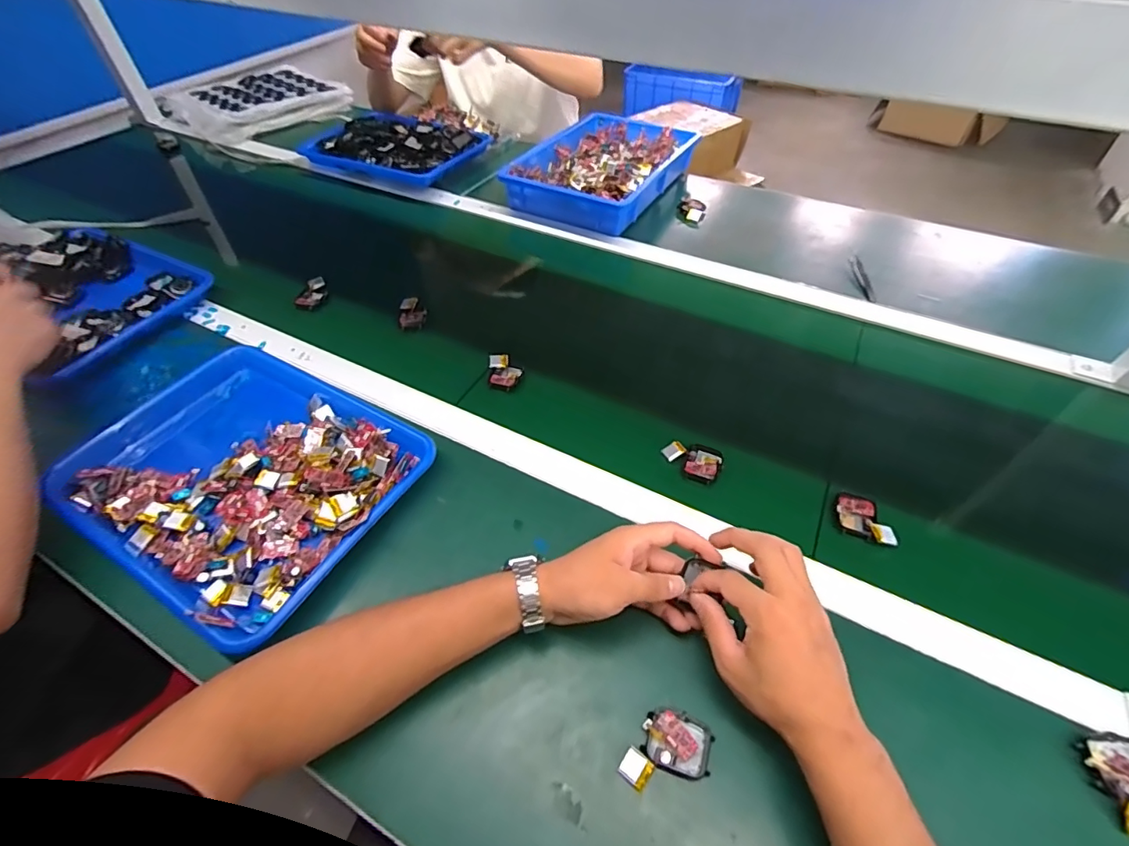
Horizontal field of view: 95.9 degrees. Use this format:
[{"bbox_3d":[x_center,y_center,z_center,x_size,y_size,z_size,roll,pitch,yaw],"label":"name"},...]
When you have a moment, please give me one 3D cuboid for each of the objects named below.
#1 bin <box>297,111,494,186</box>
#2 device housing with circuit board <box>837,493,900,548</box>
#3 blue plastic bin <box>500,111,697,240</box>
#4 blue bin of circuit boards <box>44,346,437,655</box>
[{"bbox_3d":[-0.354,-0.573,1.041,0.339,0.047,0.210,17,52,15],"label":"bin"},{"bbox_3d":[0.294,0.092,0.495,0.053,0.012,0.043,21,53,18],"label":"device housing with circuit board"},{"bbox_3d":[0.069,-0.478,0.950,0.256,0.055,0.348,25,54,21],"label":"blue plastic bin"},{"bbox_3d":[-0.330,0.052,0.536,0.335,0.053,0.260,23,54,20],"label":"blue bin of circuit boards"}]

